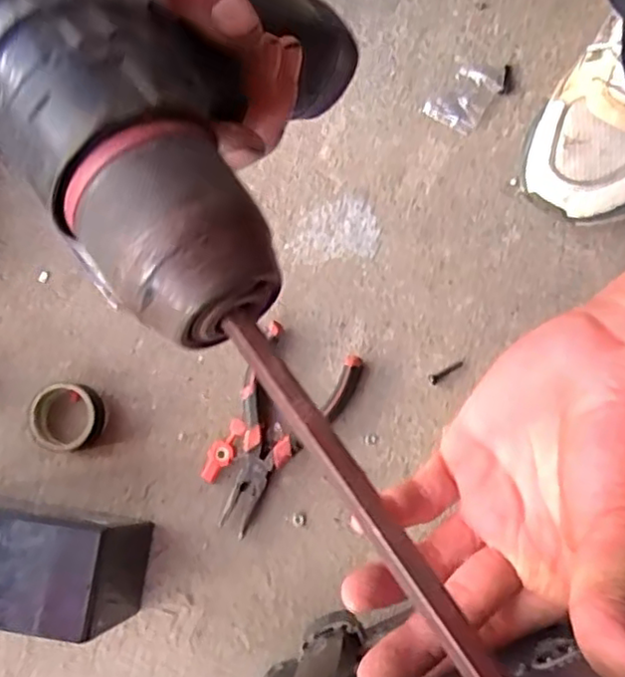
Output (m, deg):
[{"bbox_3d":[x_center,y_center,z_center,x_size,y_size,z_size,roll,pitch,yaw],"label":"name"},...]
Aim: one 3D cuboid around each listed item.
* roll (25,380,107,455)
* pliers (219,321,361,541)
[{"bbox_3d":[-0.180,0.057,0.483,0.054,0.018,0.050,0,77,1],"label":"roll"},{"bbox_3d":[-0.027,0.067,0.471,0.073,0.018,0.142,26,79,7],"label":"pliers"}]

